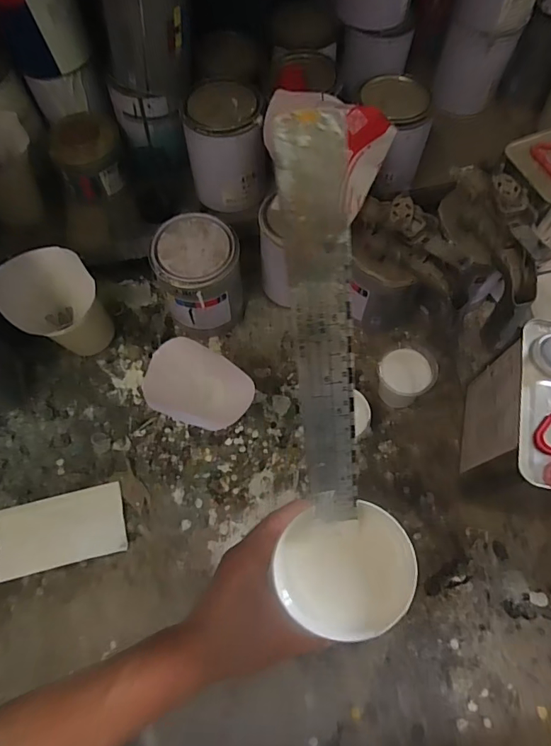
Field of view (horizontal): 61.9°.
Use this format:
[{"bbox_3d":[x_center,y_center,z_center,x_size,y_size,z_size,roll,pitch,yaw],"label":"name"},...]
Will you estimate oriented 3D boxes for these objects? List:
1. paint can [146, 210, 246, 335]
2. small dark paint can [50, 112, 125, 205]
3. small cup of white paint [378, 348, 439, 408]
[{"bbox_3d":[-0.095,-0.125,0.608,0.102,0.132,0.110,0,67,1],"label":"paint can"},{"bbox_3d":[-0.255,-0.296,0.636,0.087,0.076,0.086,0,67,1],"label":"small dark paint can"},{"bbox_3d":[0.162,0.010,0.590,0.065,0.075,0.057,30,71,13],"label":"small cup of white paint"}]

